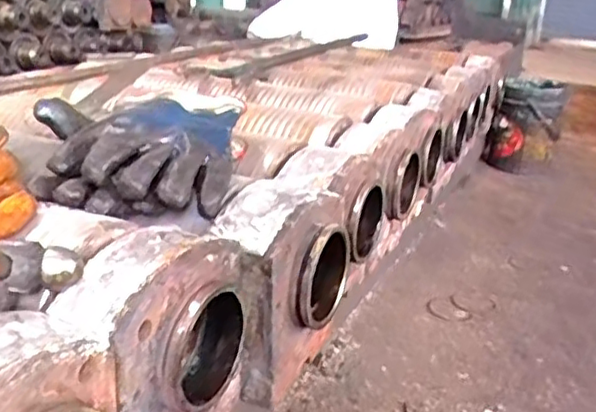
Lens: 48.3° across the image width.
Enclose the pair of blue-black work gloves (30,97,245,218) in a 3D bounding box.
[{"bbox_3d":[-0.157,-0.057,0.667,0.184,0.066,0.238,1,20,-2],"label":"pair of blue-black work gloves"}]

